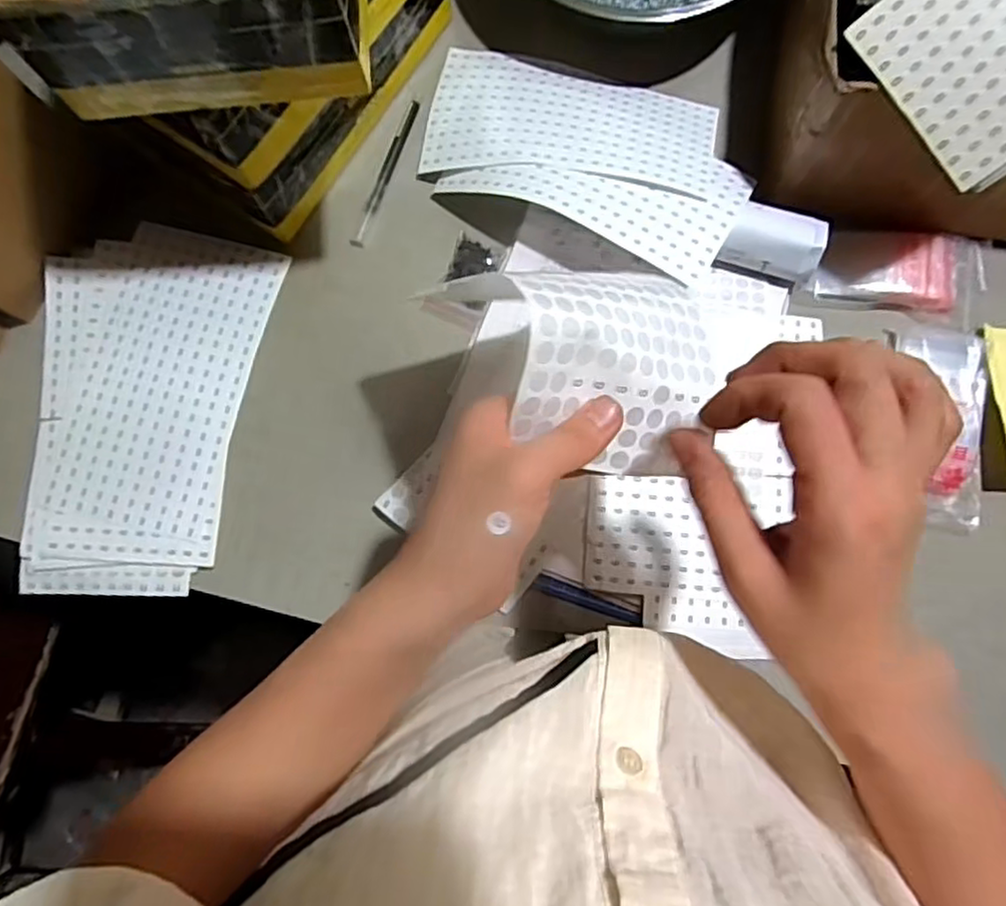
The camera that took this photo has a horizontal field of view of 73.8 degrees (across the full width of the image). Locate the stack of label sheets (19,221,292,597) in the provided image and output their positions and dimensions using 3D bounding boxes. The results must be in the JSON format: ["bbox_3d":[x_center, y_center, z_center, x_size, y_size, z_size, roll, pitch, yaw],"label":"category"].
[{"bbox_3d":[-0.274,-0.037,0.503,0.160,0.011,0.279,10,80,3],"label":"stack of label sheets"}]

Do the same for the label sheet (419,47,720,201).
[{"bbox_3d":[0.054,-0.262,0.524,0.224,0.038,0.114,12,80,3],"label":"label sheet"}]

